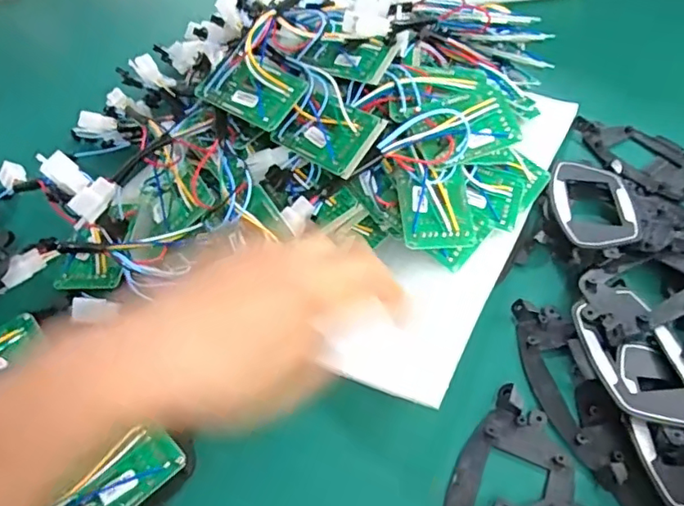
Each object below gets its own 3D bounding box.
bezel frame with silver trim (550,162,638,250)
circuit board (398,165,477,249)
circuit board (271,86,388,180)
[{"bbox_3d":[0.197,-0.035,0.434,0.063,0.019,0.101,9,51,10],"label":"bezel frame with silver trim"},{"bbox_3d":[0.067,-0.033,0.383,0.052,0.009,0.061,2,69,-10],"label":"circuit board"},{"bbox_3d":[-0.010,-0.087,0.393,0.071,0.010,0.049,33,86,29],"label":"circuit board"}]

